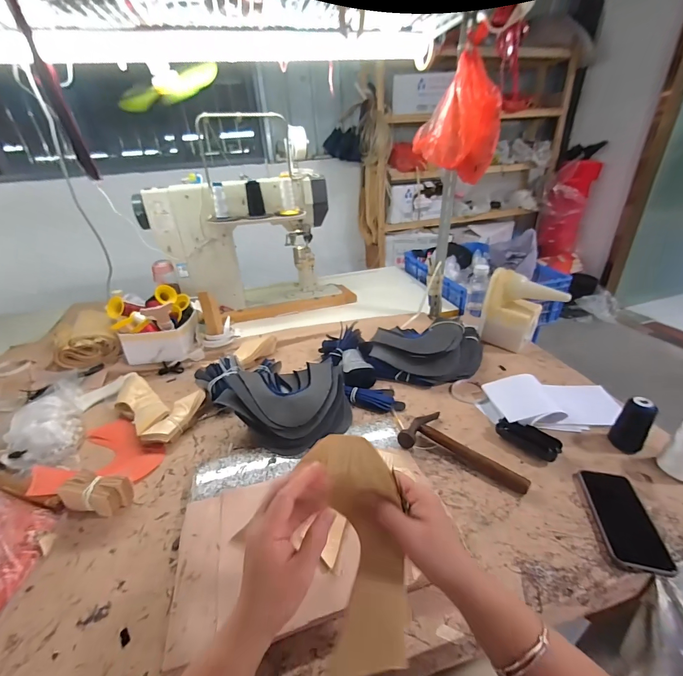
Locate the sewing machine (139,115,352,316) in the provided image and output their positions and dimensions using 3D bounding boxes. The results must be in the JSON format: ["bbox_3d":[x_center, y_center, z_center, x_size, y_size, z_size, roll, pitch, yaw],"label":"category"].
[{"bbox_3d":[-0.309,-0.339,1.136,0.652,0.480,0.221,-11,30,-13],"label":"sewing machine"}]

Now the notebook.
[{"bbox_3d":[0.452,0.140,0.719,0.277,0.044,0.144,-2,29,0],"label":"notebook"}]

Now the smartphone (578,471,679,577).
[{"bbox_3d":[0.436,0.277,0.512,0.082,0.007,0.159,5,30,13],"label":"smartphone"}]

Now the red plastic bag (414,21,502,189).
[{"bbox_3d":[0.281,-0.540,0.798,0.197,0.273,0.133,4,30,14],"label":"red plastic bag"}]

